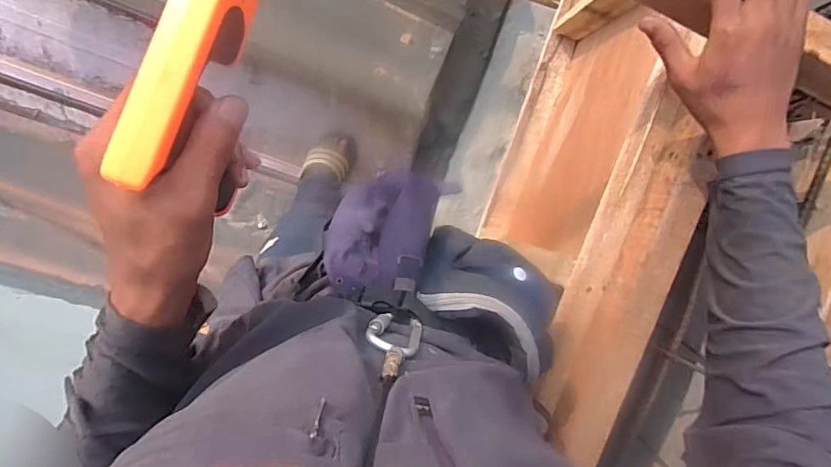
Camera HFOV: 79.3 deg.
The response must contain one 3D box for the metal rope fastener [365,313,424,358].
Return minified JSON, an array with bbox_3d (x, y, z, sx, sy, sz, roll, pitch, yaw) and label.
[{"bbox_3d":[-0.015,0.077,0.379,0.042,0.084,0.011,18,94,-4],"label":"metal rope fastener"}]

